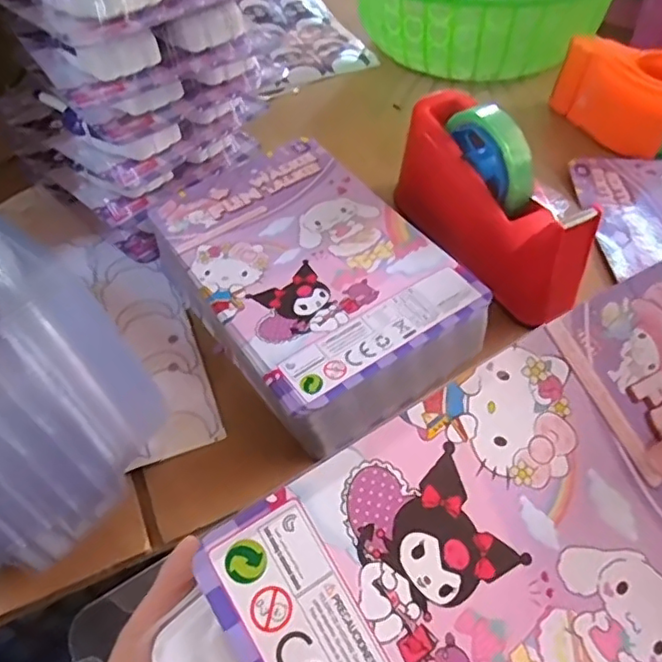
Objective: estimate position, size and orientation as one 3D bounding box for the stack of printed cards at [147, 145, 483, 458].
[{"bbox_3d":[-0.019,-0.046,0.487,0.180,0.059,0.263,-30,54,-18],"label":"stack of printed cards"}]

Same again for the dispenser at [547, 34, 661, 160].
[{"bbox_3d":[0.313,-0.250,0.621,0.154,0.079,0.087,31,60,27],"label":"dispenser"}]

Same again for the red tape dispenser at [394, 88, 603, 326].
[{"bbox_3d":[0.128,-0.106,0.493,0.074,0.115,0.201,-21,52,-12],"label":"red tape dispenser"}]

